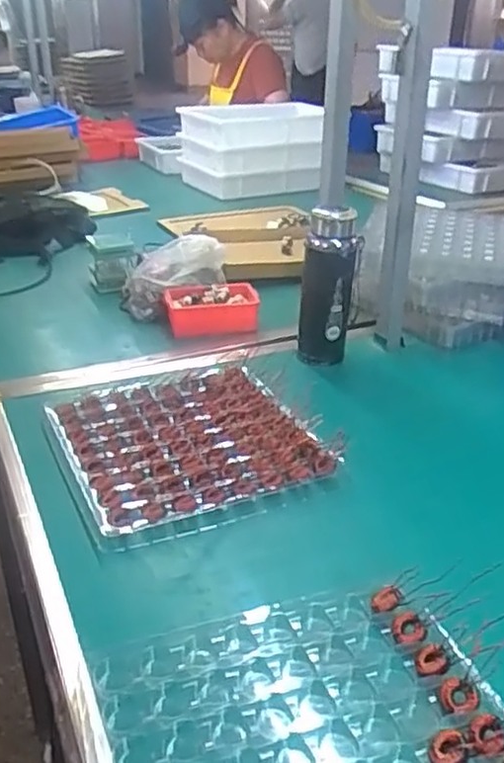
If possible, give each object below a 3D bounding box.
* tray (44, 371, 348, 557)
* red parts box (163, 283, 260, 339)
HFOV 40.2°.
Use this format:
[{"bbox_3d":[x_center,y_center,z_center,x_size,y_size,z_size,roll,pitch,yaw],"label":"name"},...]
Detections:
[{"bbox_3d":[-0.083,0.071,0.814,0.273,0.031,0.281,-14,31,-26],"label":"tray"},{"bbox_3d":[-0.064,-0.119,1.129,0.153,0.051,0.096,-8,28,-16],"label":"red parts box"}]

